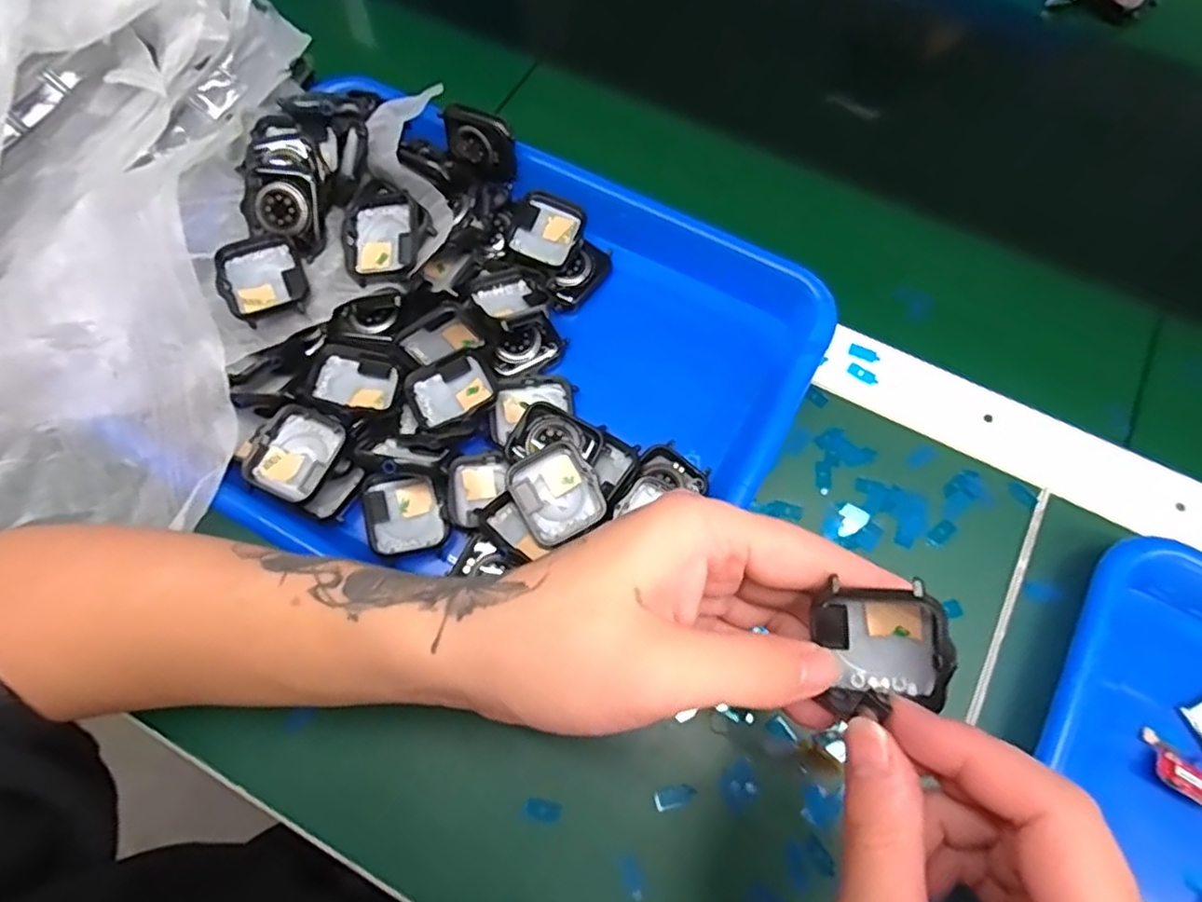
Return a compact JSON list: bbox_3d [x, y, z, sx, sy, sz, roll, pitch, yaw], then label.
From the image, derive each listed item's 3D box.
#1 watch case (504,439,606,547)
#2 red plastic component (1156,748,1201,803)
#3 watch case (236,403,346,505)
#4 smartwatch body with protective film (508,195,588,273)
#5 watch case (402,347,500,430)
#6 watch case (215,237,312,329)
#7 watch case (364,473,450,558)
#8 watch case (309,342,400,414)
[{"bbox_3d":[-0.021,0.020,0.310,0.038,0.010,0.042,-30,97,1],"label":"watch case"},{"bbox_3d":[0.249,0.139,0.274,0.030,0.007,0.015,32,73,11],"label":"red plastic component"},{"bbox_3d":[-0.144,0.001,0.311,0.038,0.012,0.043,29,73,10],"label":"watch case"},{"bbox_3d":[-0.030,-0.119,0.360,0.036,0.014,0.040,20,71,7],"label":"smartwatch body with protective film"},{"bbox_3d":[-0.075,-0.031,0.332,0.044,0.011,0.036,-34,73,-11],"label":"watch case"},{"bbox_3d":[-0.164,-0.083,0.322,0.036,0.016,0.043,-26,72,-9],"label":"watch case"},{"bbox_3d":[-0.096,0.030,0.319,0.035,0.011,0.040,-19,71,-6],"label":"watch case"},{"bbox_3d":[-0.123,-0.036,0.329,0.039,0.017,0.036,10,69,1],"label":"watch case"}]

